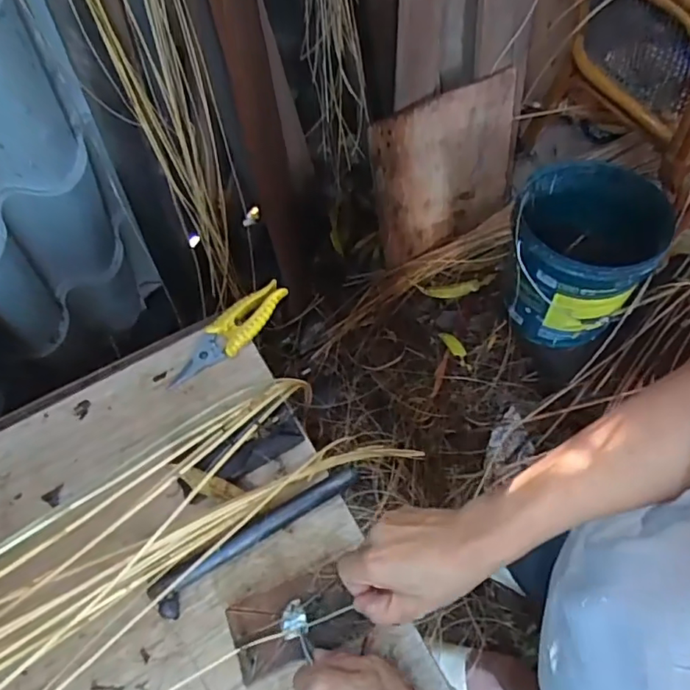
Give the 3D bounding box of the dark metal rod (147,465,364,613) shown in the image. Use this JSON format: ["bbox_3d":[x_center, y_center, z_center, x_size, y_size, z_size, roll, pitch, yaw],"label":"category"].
[{"bbox_3d":[-0.082,0.176,0.517,0.210,0.024,0.031,-32,66,-16],"label":"dark metal rod"}]

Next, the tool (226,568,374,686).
[{"bbox_3d":[-0.042,0.238,0.476,0.109,0.027,0.067,-15,62,-8],"label":"tool"}]

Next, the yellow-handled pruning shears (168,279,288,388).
[{"bbox_3d":[-0.133,-0.014,0.625,0.158,0.031,0.047,-38,67,-18],"label":"yellow-handled pruning shears"}]

